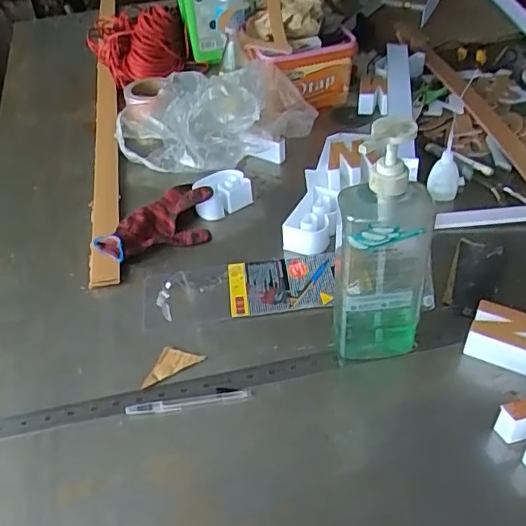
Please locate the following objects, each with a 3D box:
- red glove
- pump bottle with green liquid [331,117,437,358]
[{"bbox_3d":[-0.149,-0.053,0.824,0.177,0.043,0.101,-32,50,-28],"label":"red glove"},{"bbox_3d":[0.122,-0.008,0.578,0.095,0.284,0.069,8,44,13],"label":"pump bottle with green liquid"}]

